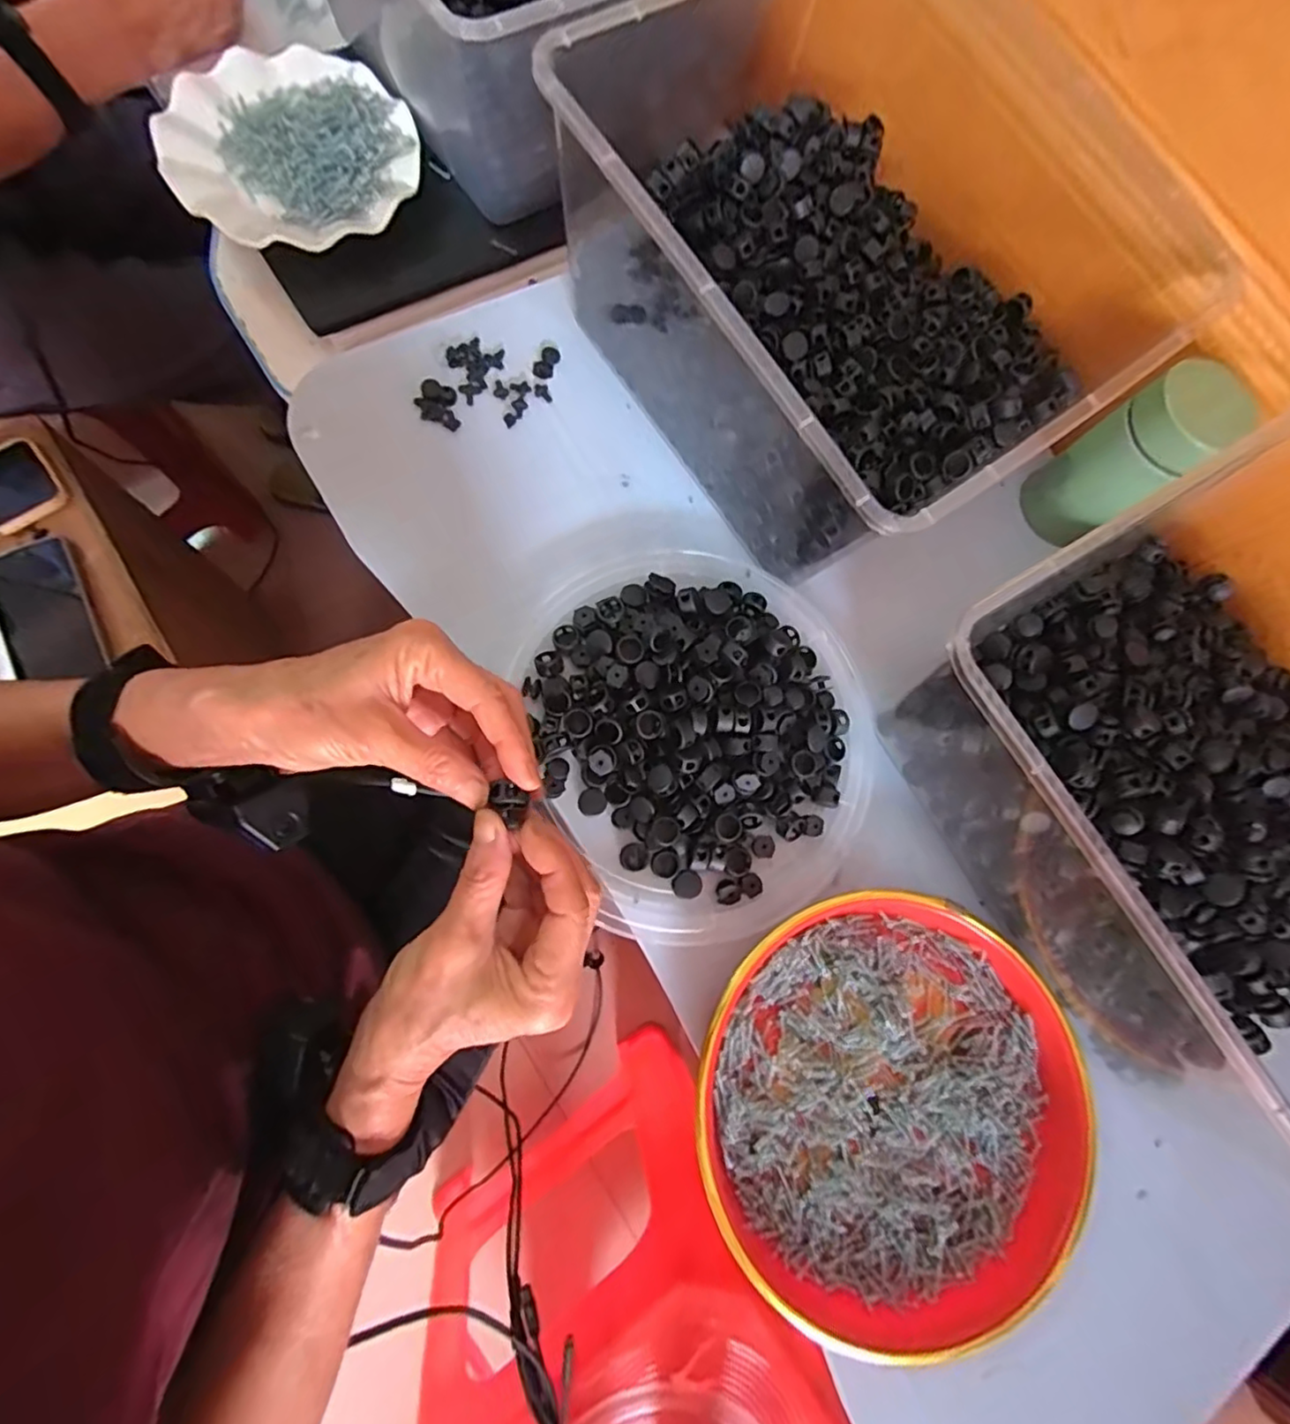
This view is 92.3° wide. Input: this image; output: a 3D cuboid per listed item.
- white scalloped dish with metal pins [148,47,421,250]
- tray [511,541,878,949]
[{"bbox_3d":[-0.272,-0.435,0.477,0.179,0.027,0.177,2,77,-7],"label":"white scalloped dish with metal pins"},{"bbox_3d":[0.038,0.008,0.373,0.199,0.033,0.235,-13,80,-10],"label":"tray"}]

